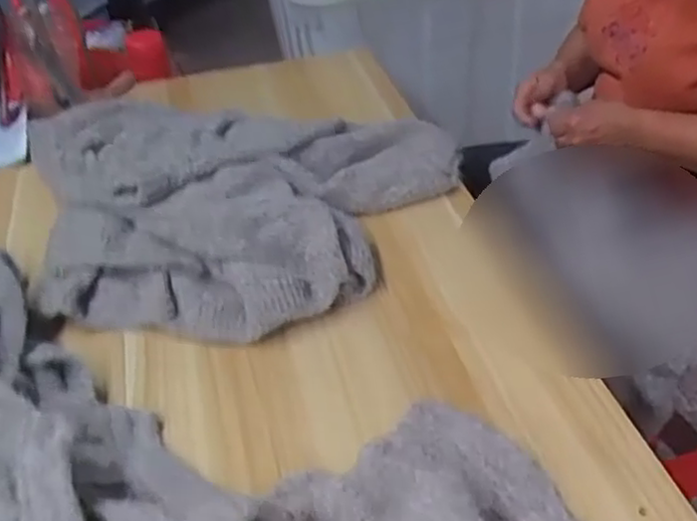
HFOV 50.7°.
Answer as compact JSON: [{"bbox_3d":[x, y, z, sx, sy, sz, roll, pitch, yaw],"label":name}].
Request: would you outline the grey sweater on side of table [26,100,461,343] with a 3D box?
[{"bbox_3d":[-0.138,-0.078,0.820,0.526,0.070,0.369,0,39,3],"label":"grey sweater on side of table"}]

